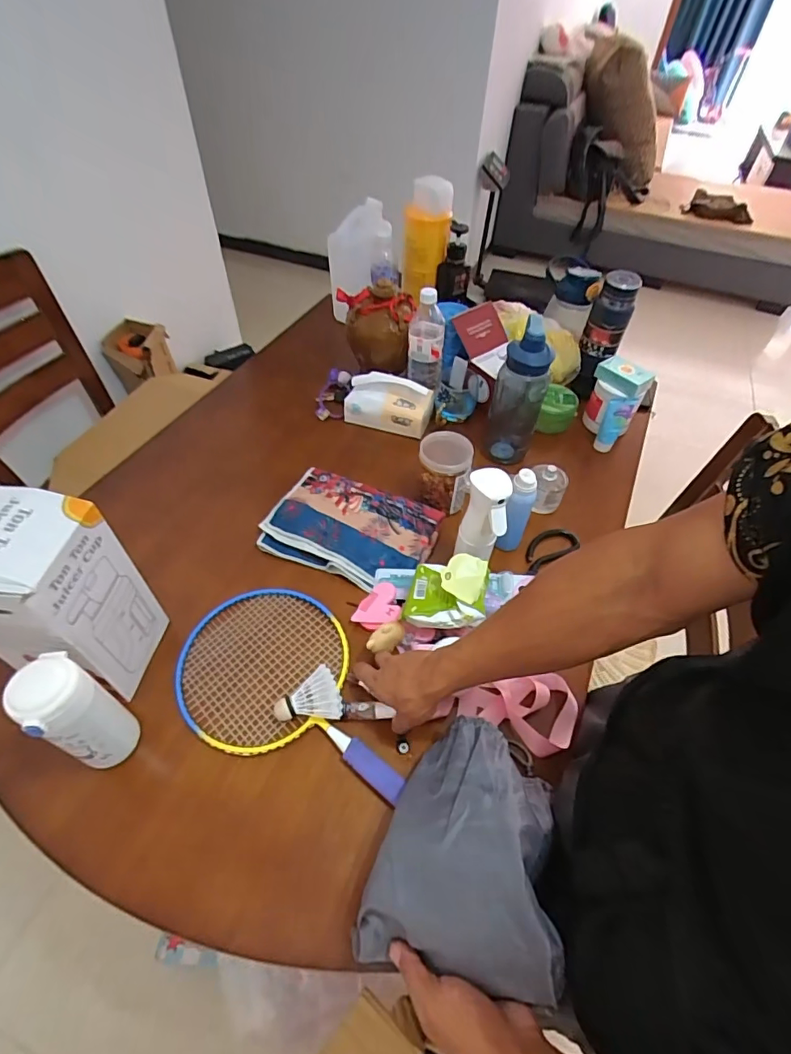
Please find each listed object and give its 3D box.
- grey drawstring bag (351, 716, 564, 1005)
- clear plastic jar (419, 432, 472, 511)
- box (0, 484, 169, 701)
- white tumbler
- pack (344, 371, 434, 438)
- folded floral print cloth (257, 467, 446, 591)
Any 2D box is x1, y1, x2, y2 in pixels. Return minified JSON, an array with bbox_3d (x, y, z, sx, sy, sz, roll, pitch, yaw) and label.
[{"bbox_3d":[0.073,0.297,0.478,0.162,0.102,0.215,13,51,7],"label":"grey drawstring bag"},{"bbox_3d":[0.078,-0.080,0.808,0.085,0.132,0.077,5,51,1],"label":"clear plastic jar"},{"bbox_3d":[-0.373,0.083,0.550,0.110,0.249,0.118,8,51,3],"label":"box"},{"bbox_3d":[-0.338,0.199,0.527,0.063,0.171,0.063,2,51,-2],"label":"white tumbler"},{"bbox_3d":[-0.014,-0.240,0.948,0.165,0.105,0.054,16,52,10],"label":"pack"},{"bbox_3d":[-0.073,0.004,0.797,0.257,0.044,0.179,22,53,14],"label":"folded floral print cloth"}]

